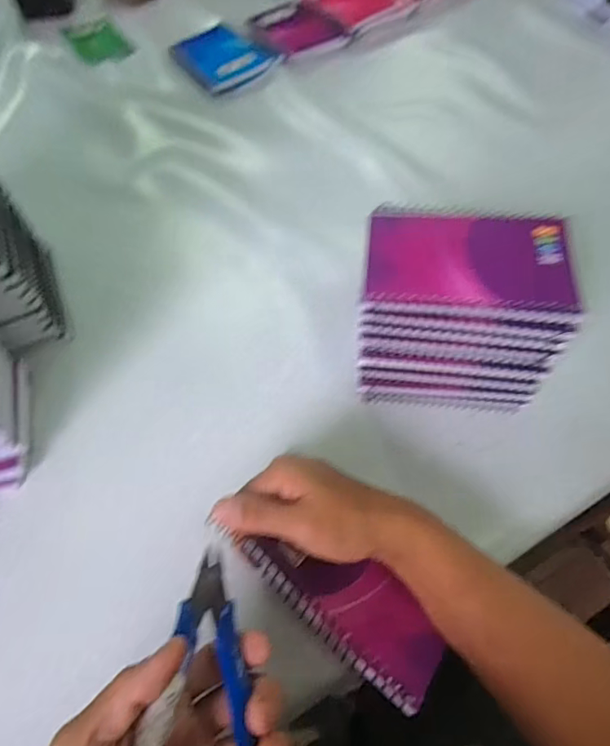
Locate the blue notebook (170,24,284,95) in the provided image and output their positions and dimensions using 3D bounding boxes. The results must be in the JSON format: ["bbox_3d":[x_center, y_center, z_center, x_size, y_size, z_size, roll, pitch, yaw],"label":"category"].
[{"bbox_3d":[-0.111,-0.424,0.641,0.103,0.005,0.152,-37,65,-16],"label":"blue notebook"}]

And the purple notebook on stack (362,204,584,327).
[{"bbox_3d":[0.106,-0.075,0.310,0.127,0.011,0.096,5,62,7],"label":"purple notebook on stack"}]

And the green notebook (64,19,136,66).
[{"bbox_3d":[-0.294,-0.472,0.682,0.068,0.006,0.122,-31,63,-13],"label":"green notebook"}]

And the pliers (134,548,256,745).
[{"bbox_3d":[-0.045,0.153,0.235,0.055,0.014,0.113,19,46,-11],"label":"pliers"}]

